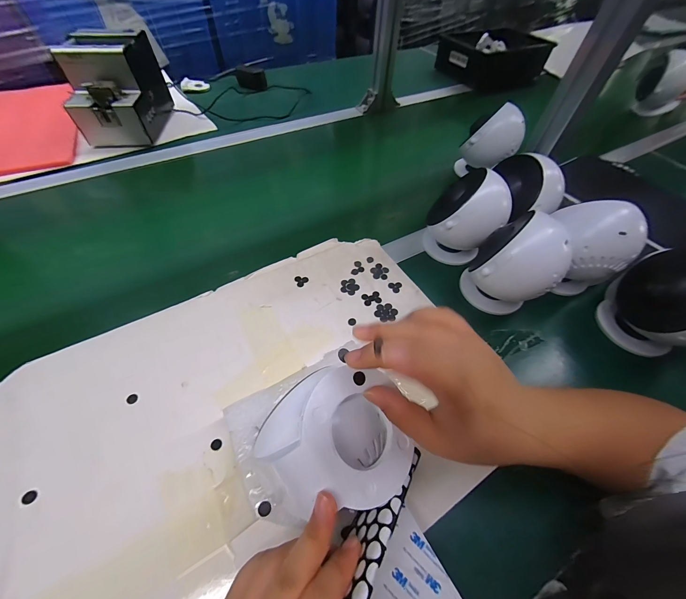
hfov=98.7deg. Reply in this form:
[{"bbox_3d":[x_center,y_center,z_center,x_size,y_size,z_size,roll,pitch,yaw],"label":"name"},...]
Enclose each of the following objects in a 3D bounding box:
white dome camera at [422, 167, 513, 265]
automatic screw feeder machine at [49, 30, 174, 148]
[{"bbox_3d":[0.169,-0.110,0.411,0.094,0.114,0.075,-3,55,-5],"label":"white dome camera"},{"bbox_3d":[-0.455,-0.424,0.596,0.131,0.145,0.182,-4,55,-6],"label":"automatic screw feeder machine"}]

